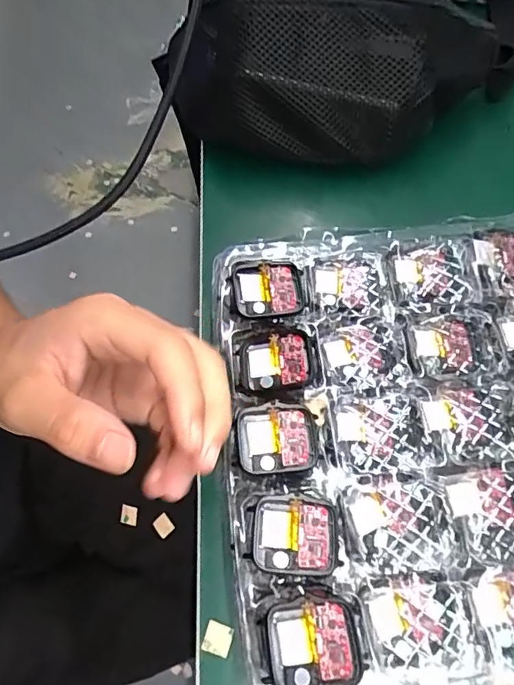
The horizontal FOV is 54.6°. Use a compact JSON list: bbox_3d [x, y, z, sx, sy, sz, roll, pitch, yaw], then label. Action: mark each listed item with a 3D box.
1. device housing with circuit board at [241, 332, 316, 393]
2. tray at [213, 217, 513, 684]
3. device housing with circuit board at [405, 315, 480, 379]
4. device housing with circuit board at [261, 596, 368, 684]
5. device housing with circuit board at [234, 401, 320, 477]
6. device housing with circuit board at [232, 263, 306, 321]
[{"bbox_3d":[0.013,0.012,0.297,0.042,0.010,0.035,-2,65,1],"label":"device housing with circuit board"},{"bbox_3d":[0.124,0.043,0.283,0.282,0.021,0.260,-4,64,-2],"label":"tray"},{"bbox_3d":[0.114,0.003,0.305,0.043,0.007,0.040,-3,65,1],"label":"device housing with circuit board"},{"bbox_3d":[0.027,0.140,0.231,0.045,0.008,0.036,-6,65,-1],"label":"device housing with circuit board"},{"bbox_3d":[0.011,0.053,0.274,0.043,0.004,0.038,-6,65,-1],"label":"device housing with circuit board"},{"bbox_3d":[0.008,-0.032,0.314,0.044,0.008,0.037,-2,65,1],"label":"device housing with circuit board"}]

